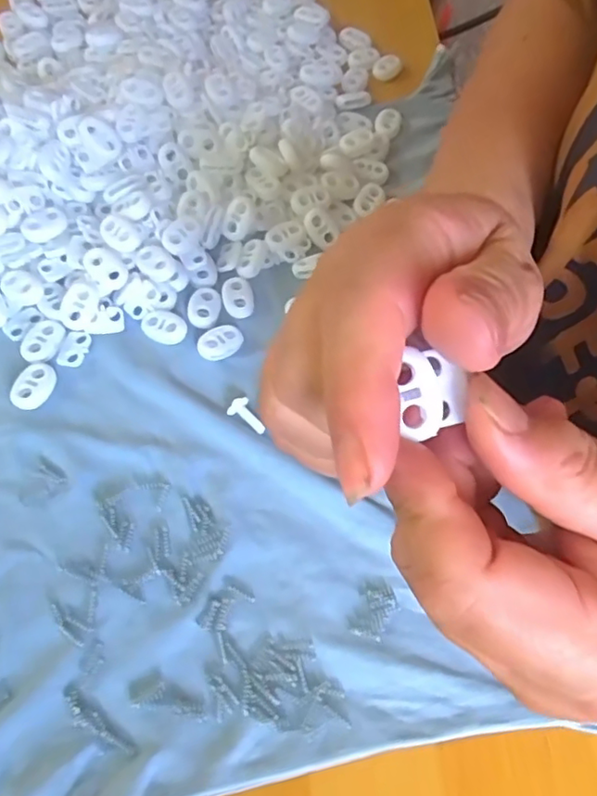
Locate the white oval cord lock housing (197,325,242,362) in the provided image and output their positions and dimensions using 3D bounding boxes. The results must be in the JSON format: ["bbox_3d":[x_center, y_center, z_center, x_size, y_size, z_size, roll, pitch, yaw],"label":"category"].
[{"bbox_3d":[-0.036,-0.026,0.271,0.021,0.005,0.015,-21,67,-15],"label":"white oval cord lock housing"}]

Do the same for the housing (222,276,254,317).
[{"bbox_3d":[-0.029,-0.050,0.284,0.015,0.004,0.022,-12,65,-11],"label":"housing"}]

